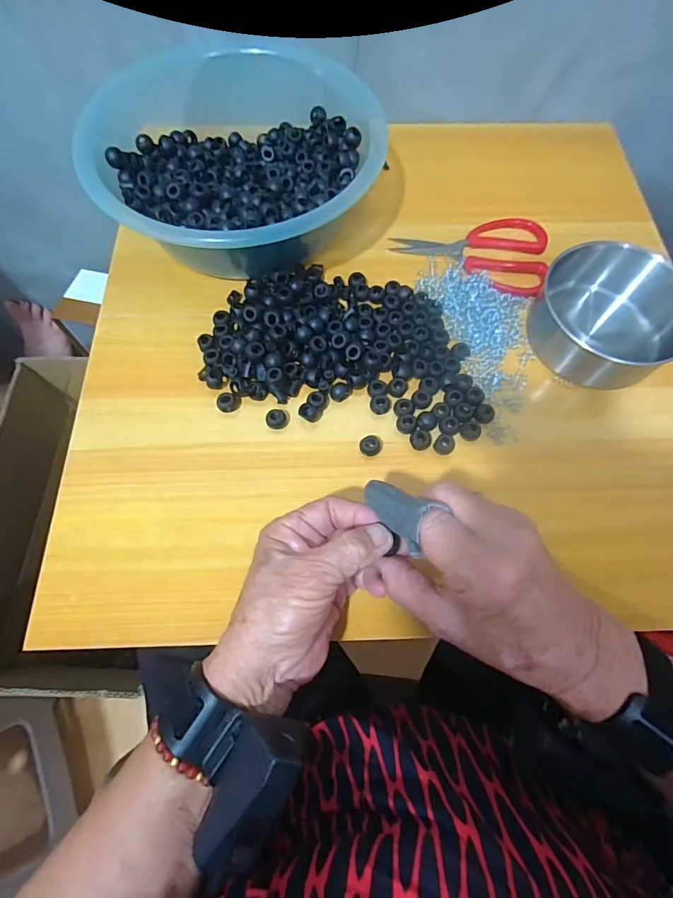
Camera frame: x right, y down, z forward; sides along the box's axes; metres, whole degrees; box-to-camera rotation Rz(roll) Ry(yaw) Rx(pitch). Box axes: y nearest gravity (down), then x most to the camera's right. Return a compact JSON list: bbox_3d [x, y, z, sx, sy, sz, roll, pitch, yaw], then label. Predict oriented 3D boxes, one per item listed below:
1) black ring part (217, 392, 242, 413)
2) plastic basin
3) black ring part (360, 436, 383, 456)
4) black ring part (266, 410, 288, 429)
[{"bbox_3d":[-0.097,-0.041,0.379,0.016,0.014,0.017,12,69,4],"label":"black ring part"},{"bbox_3d":[-0.099,-0.298,0.431,0.267,0.078,0.279,0,68,0],"label":"plastic basin"},{"bbox_3d":[0.030,-0.003,0.364,0.020,0.012,0.015,-4,68,-2],"label":"black ring part"},{"bbox_3d":[-0.052,-0.027,0.374,0.019,0.013,0.016,-21,70,-9],"label":"black ring part"}]

